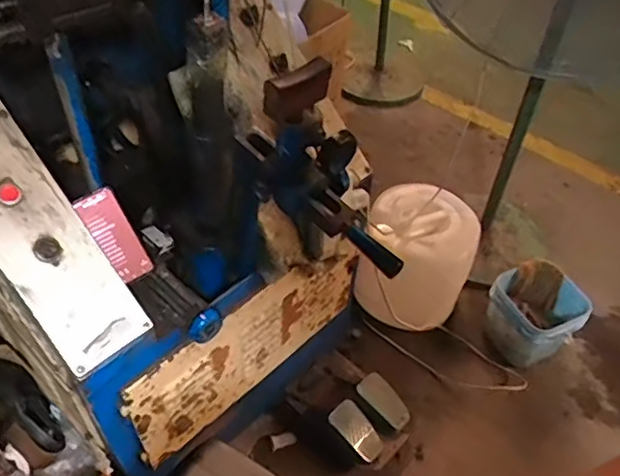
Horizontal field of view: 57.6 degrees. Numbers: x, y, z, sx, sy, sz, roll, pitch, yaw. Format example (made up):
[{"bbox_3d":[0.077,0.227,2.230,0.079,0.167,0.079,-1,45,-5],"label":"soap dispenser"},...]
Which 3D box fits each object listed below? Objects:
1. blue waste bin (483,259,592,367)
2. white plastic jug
[{"bbox_3d":[0.615,0.211,1.572,0.224,0.210,0.224,1,47,-1],"label":"blue waste bin"},{"bbox_3d":[0.289,0.061,1.558,0.288,0.307,0.280,21,50,17],"label":"white plastic jug"}]

